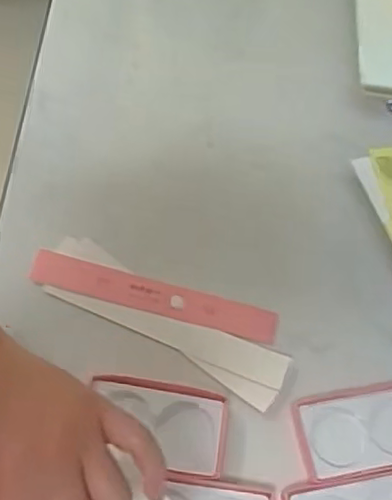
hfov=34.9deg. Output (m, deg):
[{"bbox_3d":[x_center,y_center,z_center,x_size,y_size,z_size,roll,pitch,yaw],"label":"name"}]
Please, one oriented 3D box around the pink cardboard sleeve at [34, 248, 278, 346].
[{"bbox_3d":[-0.045,0.053,0.702,0.277,0.005,0.042,15,65,-3],"label":"pink cardboard sleeve"}]

